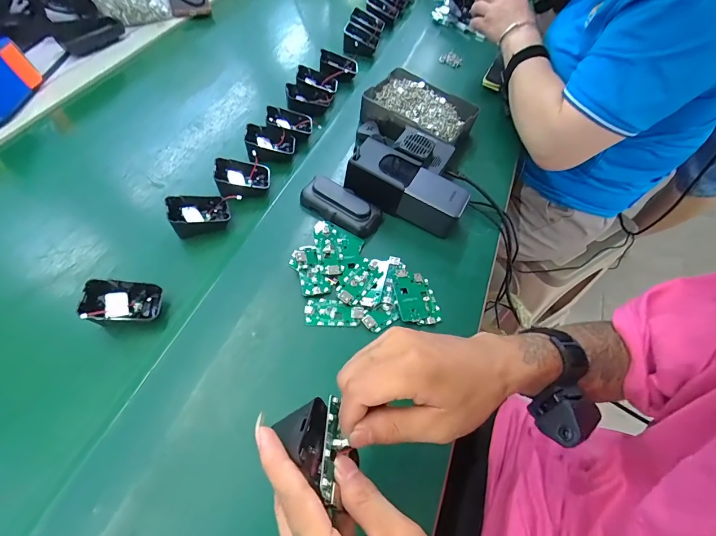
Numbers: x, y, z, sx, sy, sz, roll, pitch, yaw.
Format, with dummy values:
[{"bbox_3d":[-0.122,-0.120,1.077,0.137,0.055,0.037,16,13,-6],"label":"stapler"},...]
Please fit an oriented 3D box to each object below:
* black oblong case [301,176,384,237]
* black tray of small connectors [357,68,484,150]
[{"bbox_3d":[-0.022,-0.083,0.462,0.106,0.027,0.050,30,60,14],"label":"black oblong case"},{"bbox_3d":[0.096,-0.249,0.563,0.161,0.034,0.126,32,61,15],"label":"black tray of small connectors"}]

